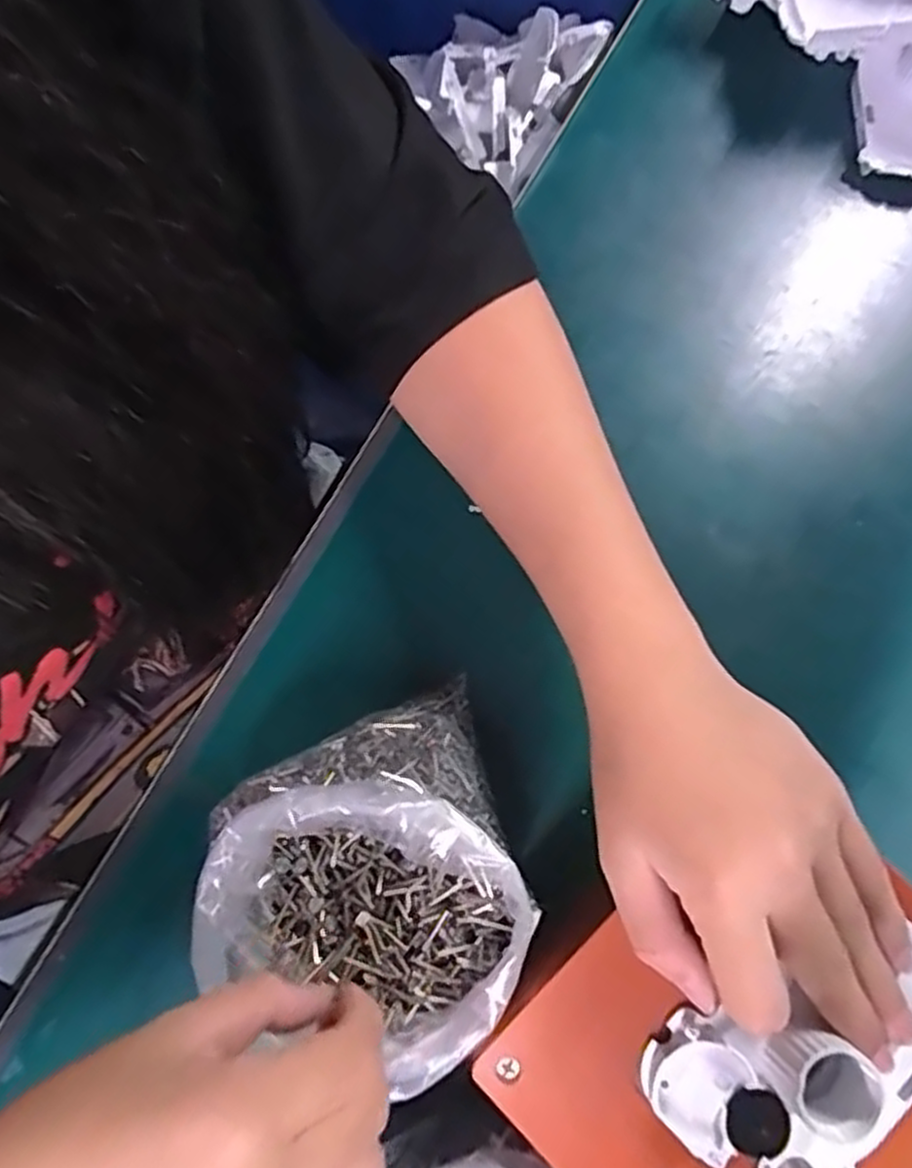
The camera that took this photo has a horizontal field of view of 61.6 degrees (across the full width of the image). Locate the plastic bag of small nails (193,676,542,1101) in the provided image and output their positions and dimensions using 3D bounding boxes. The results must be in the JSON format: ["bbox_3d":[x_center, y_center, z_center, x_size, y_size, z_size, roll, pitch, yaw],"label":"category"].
[{"bbox_3d":[-0.031,0.112,0.284,0.107,0.073,0.120,-18,80,-3],"label":"plastic bag of small nails"}]

